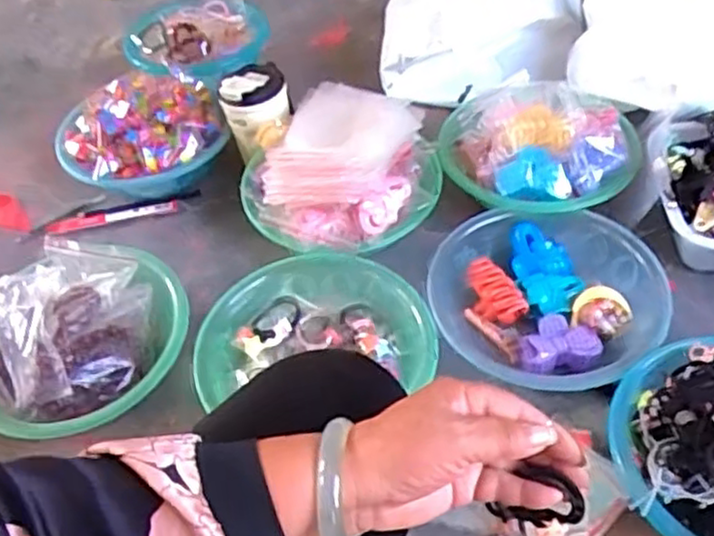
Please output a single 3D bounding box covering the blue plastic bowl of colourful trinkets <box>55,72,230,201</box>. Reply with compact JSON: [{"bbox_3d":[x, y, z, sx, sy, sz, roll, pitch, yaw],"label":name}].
[{"bbox_3d":[-0.291,-0.172,0.973,0.217,0.120,0.206,32,59,30],"label":"blue plastic bowl of colourful trinkets"}]

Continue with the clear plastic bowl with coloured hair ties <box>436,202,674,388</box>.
[{"bbox_3d":[0.199,0.040,0.756,0.223,0.077,0.234,-14,48,-6],"label":"clear plastic bowl with coloured hair ties"}]

